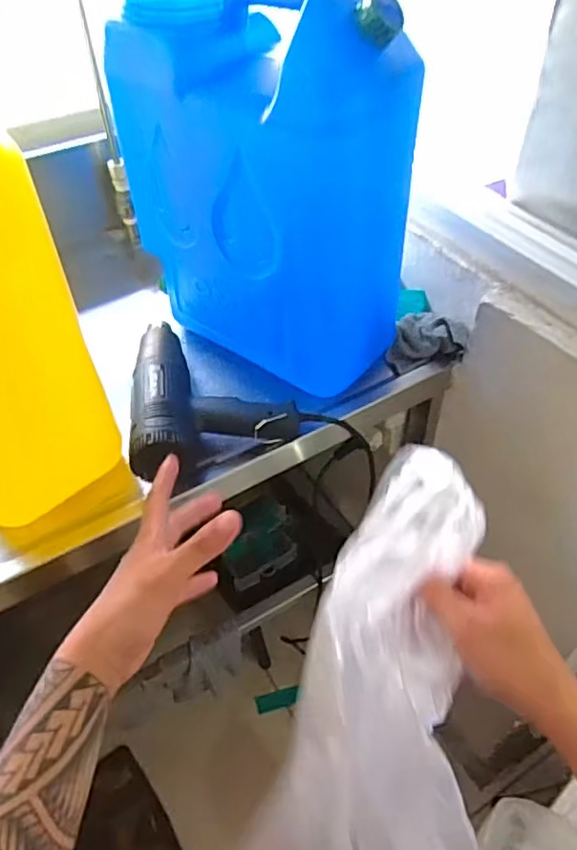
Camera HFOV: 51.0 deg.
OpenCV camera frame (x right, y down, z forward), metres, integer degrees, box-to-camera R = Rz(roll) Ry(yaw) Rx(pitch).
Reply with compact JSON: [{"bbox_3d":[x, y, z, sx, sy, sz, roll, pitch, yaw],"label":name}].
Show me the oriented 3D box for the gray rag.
[{"bbox_3d":[0.177,-0.115,0.792,0.096,0.050,0.088,-4,48,-2],"label":"gray rag"}]

